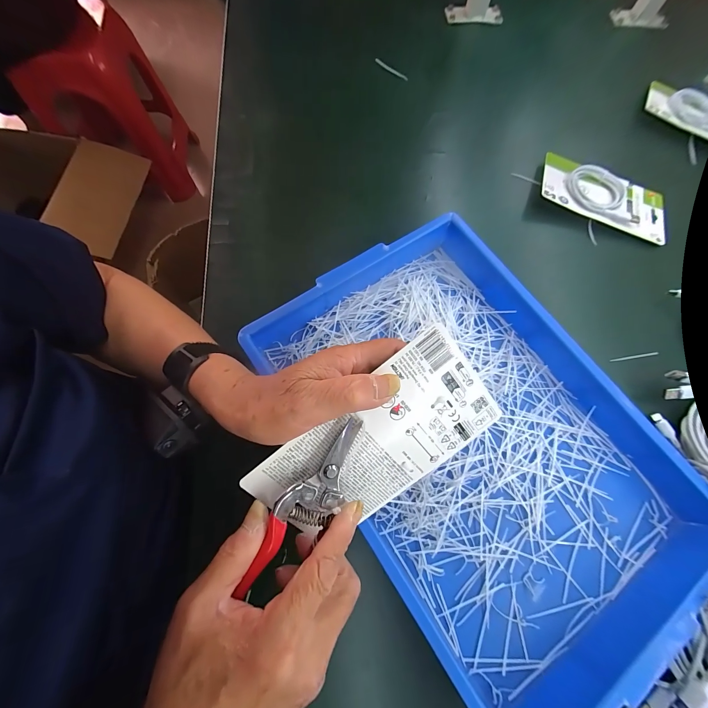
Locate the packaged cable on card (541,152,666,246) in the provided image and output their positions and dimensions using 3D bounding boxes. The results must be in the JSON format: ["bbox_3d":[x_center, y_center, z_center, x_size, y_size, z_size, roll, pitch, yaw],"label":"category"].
[{"bbox_3d":[0.332,-0.205,0.400,0.168,0.018,0.088,19,73,4],"label":"packaged cable on card"}]

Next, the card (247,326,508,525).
[{"bbox_3d":[0.019,0.068,0.224,0.174,0.005,0.097,-39,110,4],"label":"card"}]

